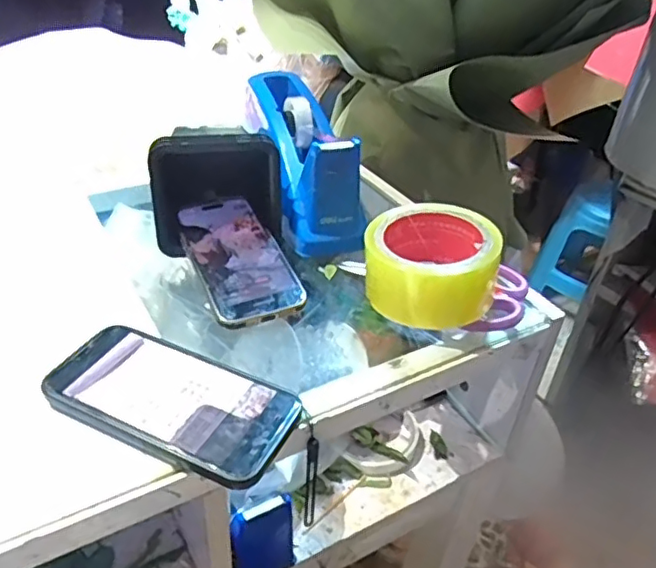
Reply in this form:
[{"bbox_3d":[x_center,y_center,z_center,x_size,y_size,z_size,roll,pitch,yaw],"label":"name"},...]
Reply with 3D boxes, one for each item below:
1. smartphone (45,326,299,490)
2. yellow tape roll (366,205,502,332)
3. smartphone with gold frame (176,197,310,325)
[{"bbox_3d":[-0.101,0.073,0.389,0.157,0.011,0.077,18,38,18],"label":"smartphone"},{"bbox_3d":[0.083,-0.017,0.474,0.095,0.056,0.095,3,36,-2],"label":"yellow tape roll"},{"bbox_3d":[-0.077,-0.024,0.506,0.075,0.007,0.149,-15,48,-21],"label":"smartphone with gold frame"}]

